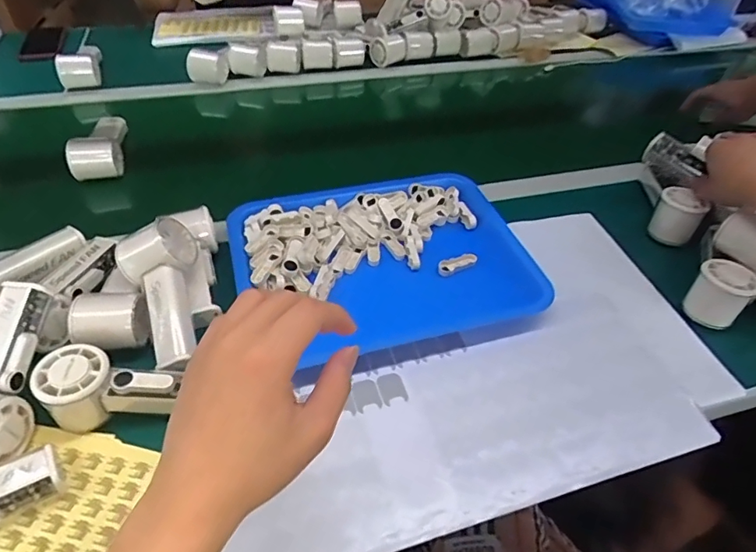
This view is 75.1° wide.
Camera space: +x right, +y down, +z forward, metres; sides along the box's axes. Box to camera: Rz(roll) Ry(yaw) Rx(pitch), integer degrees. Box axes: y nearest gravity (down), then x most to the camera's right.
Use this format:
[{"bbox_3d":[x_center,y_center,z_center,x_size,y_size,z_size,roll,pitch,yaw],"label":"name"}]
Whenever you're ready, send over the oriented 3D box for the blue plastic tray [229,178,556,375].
[{"bbox_3d":[0.006,-0.023,0.583,0.321,0.038,0.257,-12,46,-16],"label":"blue plastic tray"}]

